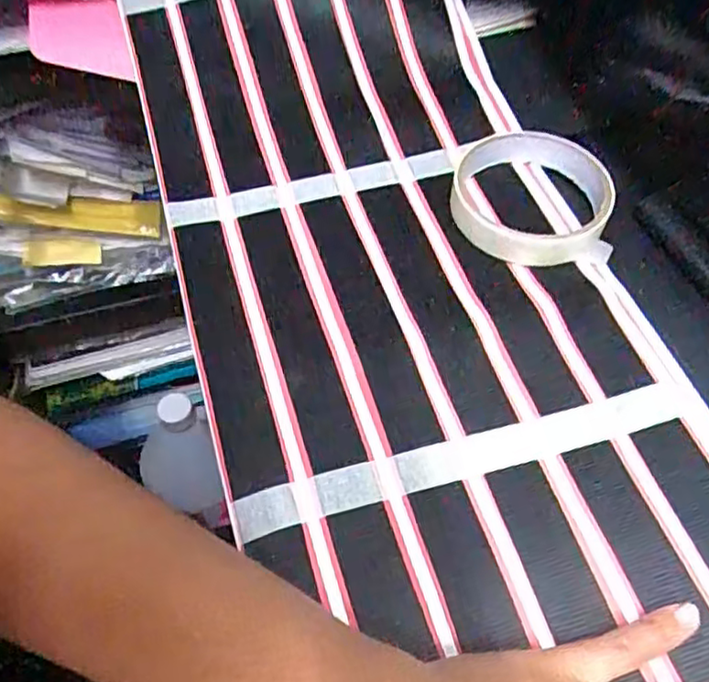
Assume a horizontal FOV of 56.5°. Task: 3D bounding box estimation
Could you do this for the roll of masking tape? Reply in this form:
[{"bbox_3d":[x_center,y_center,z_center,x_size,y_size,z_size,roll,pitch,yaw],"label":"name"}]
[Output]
[{"bbox_3d":[0.097,-0.084,0.362,0.082,0.022,0.091,17,56,11],"label":"roll of masking tape"}]

